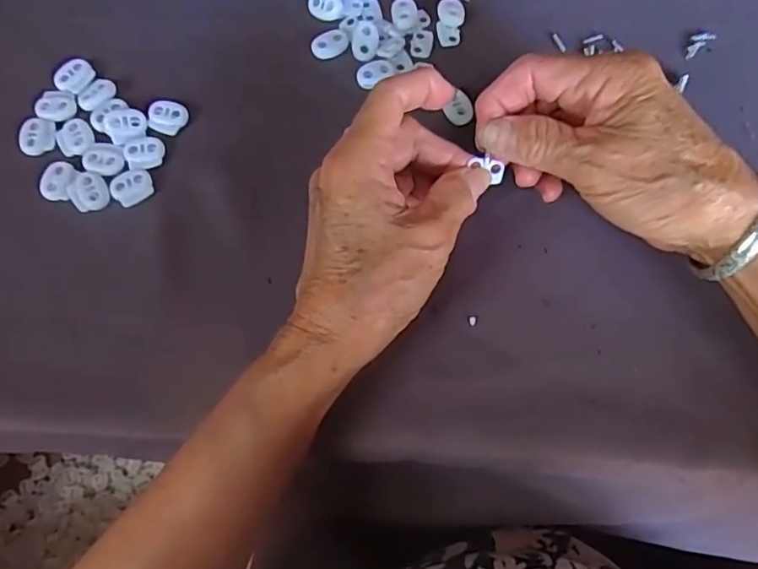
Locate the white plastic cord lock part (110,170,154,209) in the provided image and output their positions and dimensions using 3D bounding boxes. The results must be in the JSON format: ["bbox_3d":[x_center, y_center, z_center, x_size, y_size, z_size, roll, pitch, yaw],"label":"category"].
[{"bbox_3d":[-0.135,-0.054,0.320,0.022,0.004,0.019,-31,75,-8],"label":"white plastic cord lock part"}]

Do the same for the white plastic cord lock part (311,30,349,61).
[{"bbox_3d":[-0.028,-0.142,0.345,0.023,0.004,0.017,-30,75,-8],"label":"white plastic cord lock part"}]

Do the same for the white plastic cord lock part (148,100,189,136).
[{"bbox_3d":[-0.121,-0.096,0.331,0.022,0.004,0.020,22,74,7],"label":"white plastic cord lock part"}]

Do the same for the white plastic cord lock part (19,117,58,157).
[{"bbox_3d":[-0.192,-0.084,0.330,0.018,0.005,0.022,-3,73,0],"label":"white plastic cord lock part"}]

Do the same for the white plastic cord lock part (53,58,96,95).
[{"bbox_3d":[-0.176,-0.122,0.339,0.019,0.004,0.022,30,76,10],"label":"white plastic cord lock part"}]

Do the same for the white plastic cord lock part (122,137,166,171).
[{"bbox_3d":[-0.131,-0.073,0.326,0.021,0.004,0.019,-13,73,-3],"label":"white plastic cord lock part"}]

